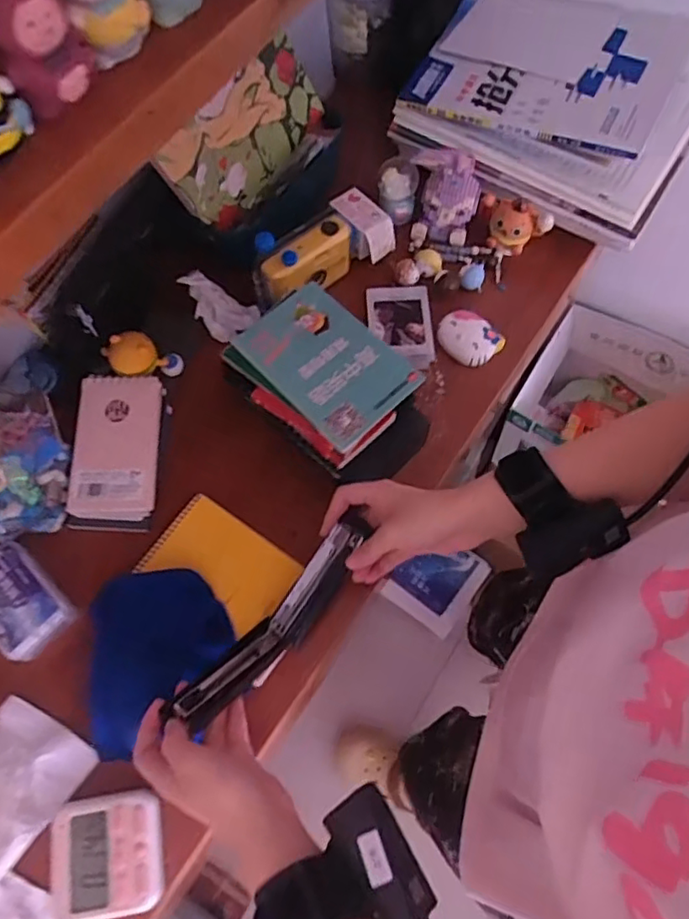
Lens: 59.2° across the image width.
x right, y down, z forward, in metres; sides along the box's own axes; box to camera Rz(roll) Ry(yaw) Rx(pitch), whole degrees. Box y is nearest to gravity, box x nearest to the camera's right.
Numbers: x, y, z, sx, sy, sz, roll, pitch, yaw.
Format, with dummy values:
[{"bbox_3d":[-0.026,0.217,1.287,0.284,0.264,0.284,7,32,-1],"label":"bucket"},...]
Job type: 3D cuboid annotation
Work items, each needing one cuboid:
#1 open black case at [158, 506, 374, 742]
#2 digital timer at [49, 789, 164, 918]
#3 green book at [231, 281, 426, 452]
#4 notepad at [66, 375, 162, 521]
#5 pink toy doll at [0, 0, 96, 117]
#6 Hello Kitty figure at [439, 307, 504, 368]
[{"bbox_3d":[-0.049,0.128,0.491,0.035,0.060,0.204,38,71,15],"label":"open black case"},{"bbox_3d":[-0.182,0.299,0.458,0.086,0.020,0.079,-9,68,-2],"label":"digital timer"},{"bbox_3d":[-0.017,-0.086,0.526,0.096,0.012,0.145,-42,73,-14],"label":"green book"},{"bbox_3d":[-0.213,-0.014,0.571,0.076,0.013,0.136,2,72,-3],"label":"notepad"},{"bbox_3d":[-0.128,-0.177,0.253,0.039,0.044,0.027,-29,71,-10],"label":"pink toy doll"},{"bbox_3d":[0.127,-0.128,0.620,0.056,0.020,0.062,-32,71,-11],"label":"Hello Kitty figure"}]

